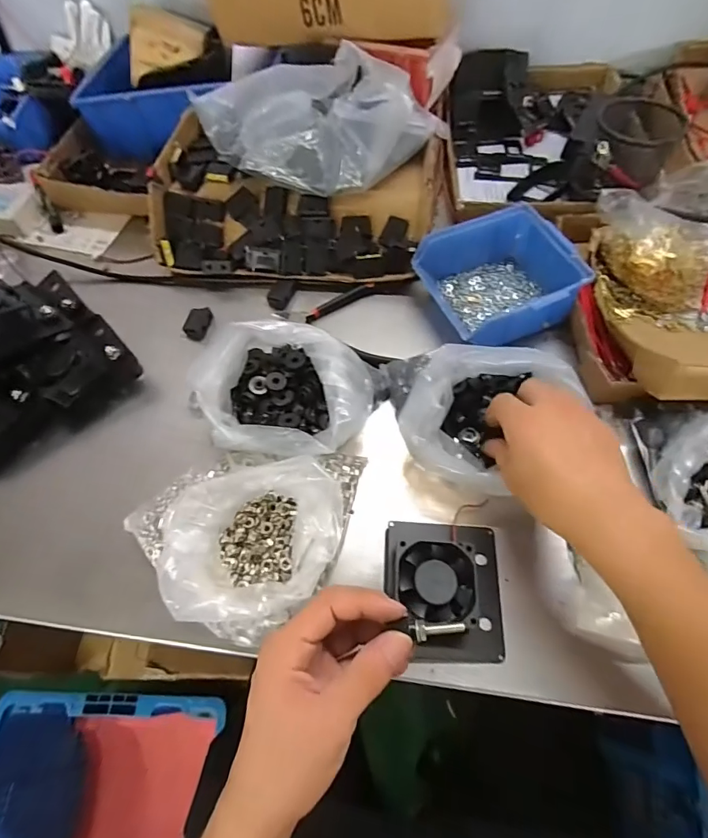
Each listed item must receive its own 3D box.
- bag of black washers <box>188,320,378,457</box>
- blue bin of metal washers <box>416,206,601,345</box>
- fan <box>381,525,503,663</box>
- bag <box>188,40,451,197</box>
[{"bbox_3d":[-0.058,-0.024,0.402,0.146,0.097,0.125,1,62,5],"label":"bag of black washers"},{"bbox_3d":[0.146,-0.142,0.457,0.134,0.059,0.130,-20,62,-7],"label":"blue bin of metal washers"},{"bbox_3d":[0.068,0.127,0.338,0.088,0.035,0.100,2,62,5],"label":"fan"},{"bbox_3d":[-0.025,-0.314,0.471,0.250,0.088,0.125,-2,61,3],"label":"bag"}]

